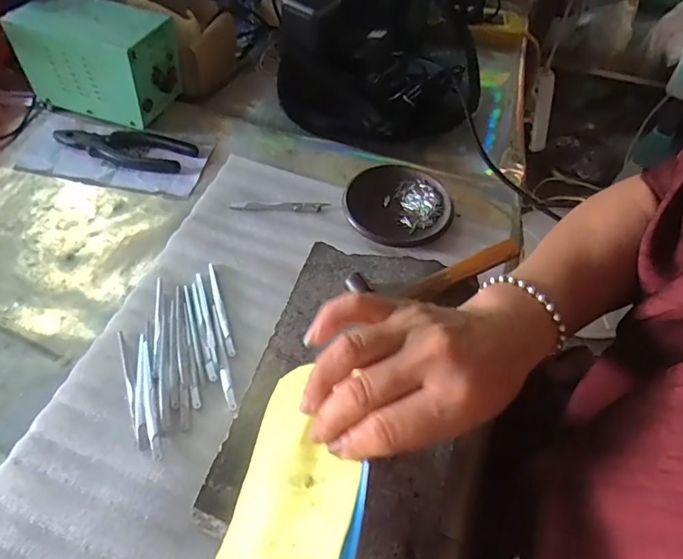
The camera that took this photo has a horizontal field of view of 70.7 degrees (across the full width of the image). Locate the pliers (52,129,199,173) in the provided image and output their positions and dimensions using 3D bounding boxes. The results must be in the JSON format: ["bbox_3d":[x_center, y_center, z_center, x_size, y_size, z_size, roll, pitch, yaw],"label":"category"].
[{"bbox_3d":[-0.251,-0.153,0.557,0.166,0.009,0.054,8,55,5],"label":"pliers"}]

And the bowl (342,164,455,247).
[{"bbox_3d":[0.064,-0.080,0.509,0.116,0.020,0.107,0,55,-1],"label":"bowl"}]

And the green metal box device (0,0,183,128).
[{"bbox_3d":[-0.284,-0.263,0.570,0.163,0.109,0.099,15,56,10],"label":"green metal box device"}]

